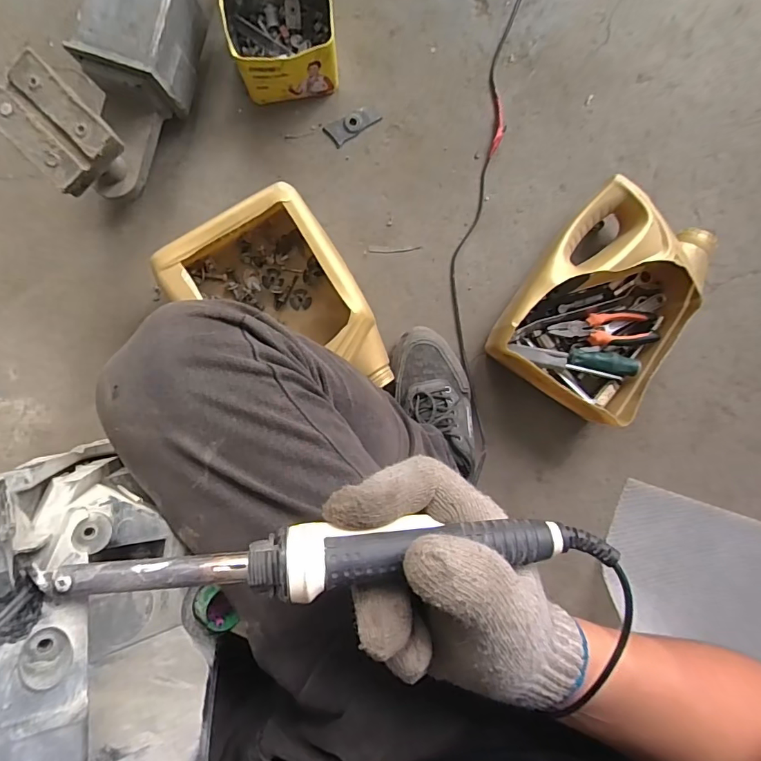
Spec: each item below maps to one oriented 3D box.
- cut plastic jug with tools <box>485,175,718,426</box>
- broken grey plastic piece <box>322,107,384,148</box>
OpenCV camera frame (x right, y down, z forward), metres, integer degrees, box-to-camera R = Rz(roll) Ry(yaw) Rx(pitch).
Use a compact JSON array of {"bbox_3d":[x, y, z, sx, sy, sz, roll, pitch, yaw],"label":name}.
[{"bbox_3d":[0.309,-0.102,0.643,0.216,0.094,0.289,35,89,-3],"label":"cut plastic jug with tools"},{"bbox_3d":[-0.041,-0.366,0.659,0.074,0.004,0.033,-35,93,-2],"label":"broken grey plastic piece"}]

